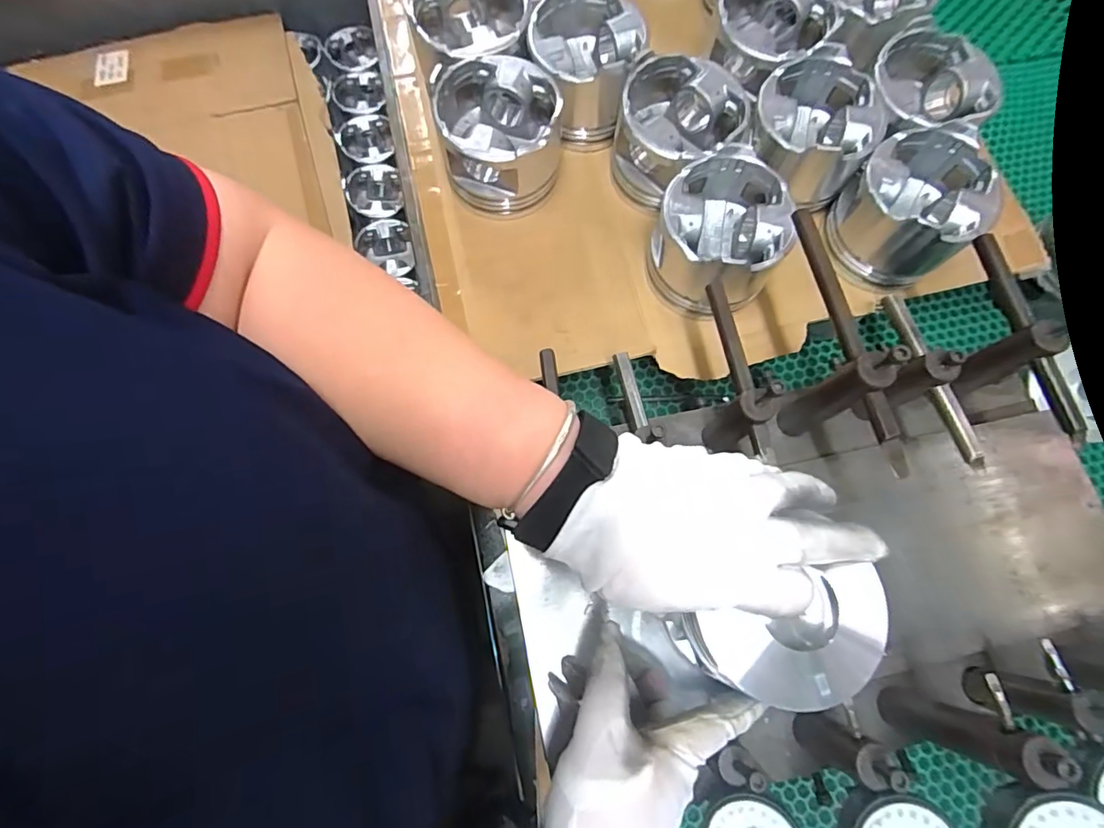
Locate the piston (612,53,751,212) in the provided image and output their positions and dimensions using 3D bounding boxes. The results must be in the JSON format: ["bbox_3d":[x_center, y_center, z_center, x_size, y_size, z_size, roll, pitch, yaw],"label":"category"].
[{"bbox_3d":[0.107,-0.240,0.446,0.095,0.072,0.101,0,74,-1],"label":"piston"}]

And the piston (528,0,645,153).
[{"bbox_3d":[0.026,-0.308,0.468,0.097,0.078,0.110,15,75,3],"label":"piston"}]

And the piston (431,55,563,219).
[{"bbox_3d":[-0.043,-0.236,0.446,0.097,0.069,0.102,-1,74,-1],"label":"piston"}]

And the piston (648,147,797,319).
[{"bbox_3d":[0.132,-0.141,0.416,0.103,0.085,0.099,0,74,-1],"label":"piston"}]

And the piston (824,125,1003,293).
[{"bbox_3d":[0.294,-0.169,0.438,0.094,0.087,0.096,0,74,-1],"label":"piston"}]

